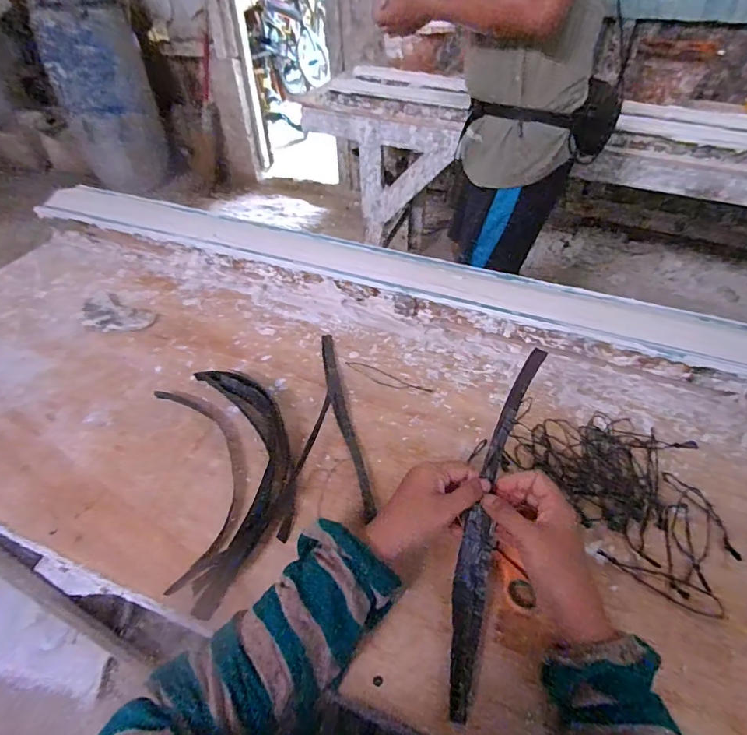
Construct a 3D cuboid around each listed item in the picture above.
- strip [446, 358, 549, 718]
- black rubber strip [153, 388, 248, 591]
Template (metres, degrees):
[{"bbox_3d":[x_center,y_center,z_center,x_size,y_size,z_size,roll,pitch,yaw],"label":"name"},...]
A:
[{"bbox_3d":[0.104,0.137,0.415,0.034,0.074,0.303,13,88,12],"label":"strip"},{"bbox_3d":[-0.192,0.115,0.523,0.086,0.017,0.250,-14,48,-13],"label":"black rubber strip"}]

